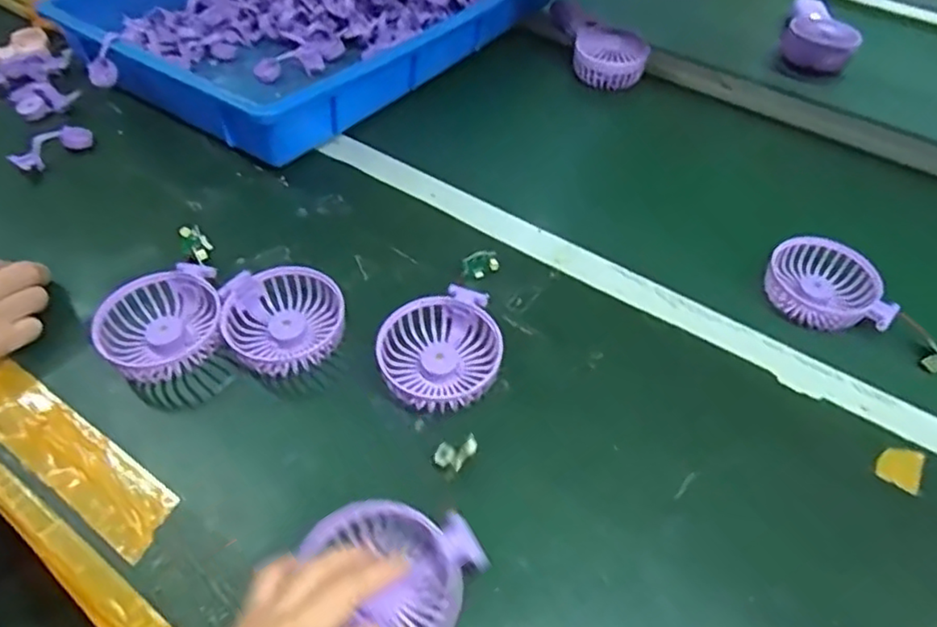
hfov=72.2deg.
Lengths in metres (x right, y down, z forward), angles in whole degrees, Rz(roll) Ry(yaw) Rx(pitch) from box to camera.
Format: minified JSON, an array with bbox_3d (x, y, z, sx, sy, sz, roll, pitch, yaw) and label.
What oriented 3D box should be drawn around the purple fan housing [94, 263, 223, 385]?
[{"bbox_3d":[-0.233,0.009,0.494,0.090,0.032,0.080,-29,58,-21],"label":"purple fan housing"}]

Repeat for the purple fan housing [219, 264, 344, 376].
[{"bbox_3d":[-0.145,0.004,0.504,0.088,0.028,0.084,-4,52,-3],"label":"purple fan housing"}]

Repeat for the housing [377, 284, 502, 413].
[{"bbox_3d":[-0.020,0.029,0.484,0.091,0.030,0.084,0,52,0],"label":"housing"}]

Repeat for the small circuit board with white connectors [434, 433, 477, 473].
[{"bbox_3d":[-0.008,0.096,0.437,0.030,0.013,0.019,-16,54,-13],"label":"small circuit board with white connectors"}]

